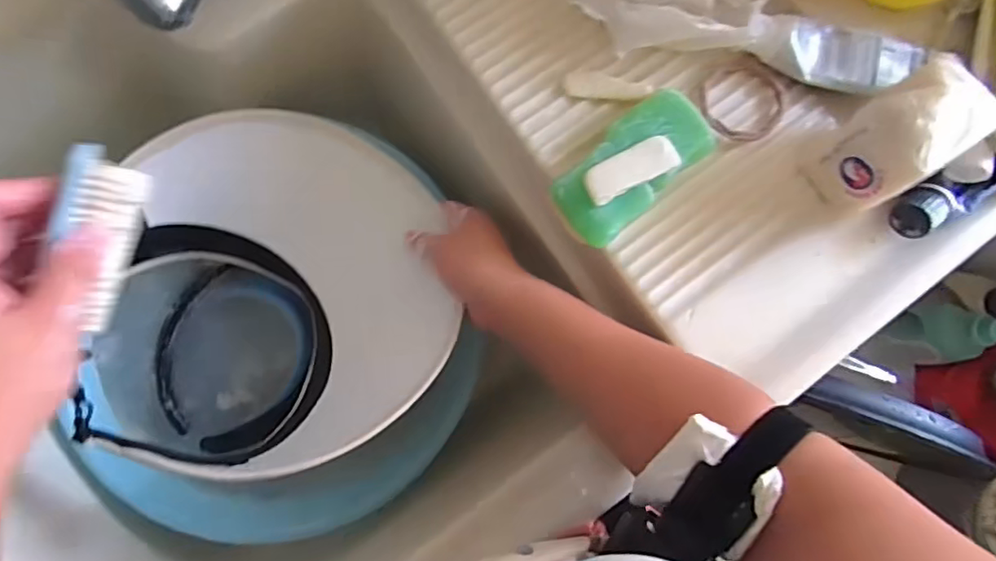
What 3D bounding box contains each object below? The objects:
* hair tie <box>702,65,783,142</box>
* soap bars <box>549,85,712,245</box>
[{"bbox_3d":[0.166,-0.120,0.398,0.058,0.006,0.057,1,75,-5],"label":"hair tie"},{"bbox_3d":[0.085,-0.073,0.376,0.111,0.028,0.052,-42,91,-9],"label":"soap bars"}]

